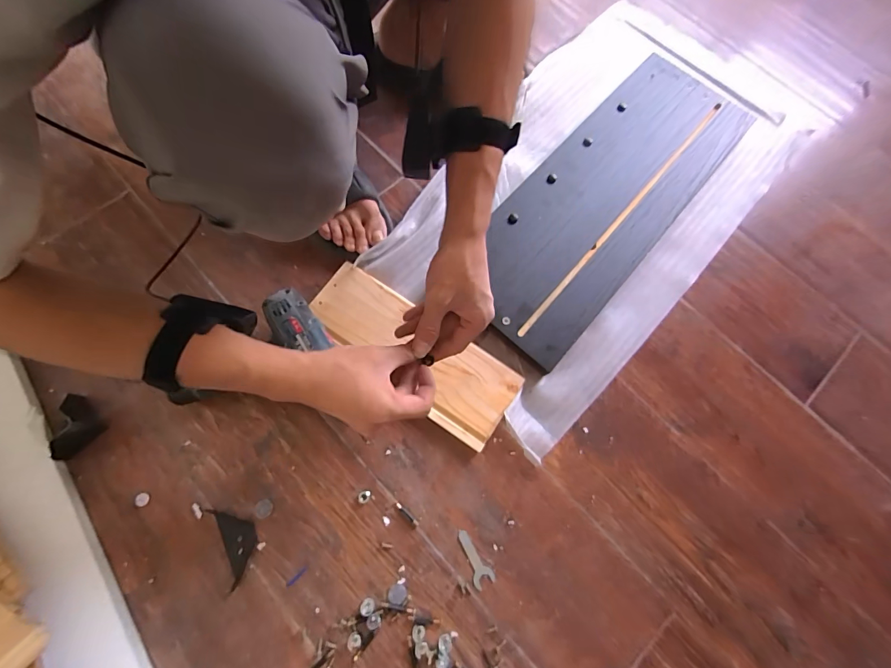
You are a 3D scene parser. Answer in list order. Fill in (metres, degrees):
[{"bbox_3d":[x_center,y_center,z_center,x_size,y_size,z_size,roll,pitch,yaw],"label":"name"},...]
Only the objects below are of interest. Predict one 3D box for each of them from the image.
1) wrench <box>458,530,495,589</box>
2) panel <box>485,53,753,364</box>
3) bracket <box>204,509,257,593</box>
[{"bbox_3d":[0.035,0.271,0.457,0.025,0.004,0.066,-24,75,-10],"label":"wrench"},{"bbox_3d":[0.247,-0.216,0.580,0.208,0.011,0.560,41,77,9],"label":"panel"},{"bbox_3d":[-0.248,0.244,0.447,0.040,0.008,0.090,-27,75,-10],"label":"bracket"}]

